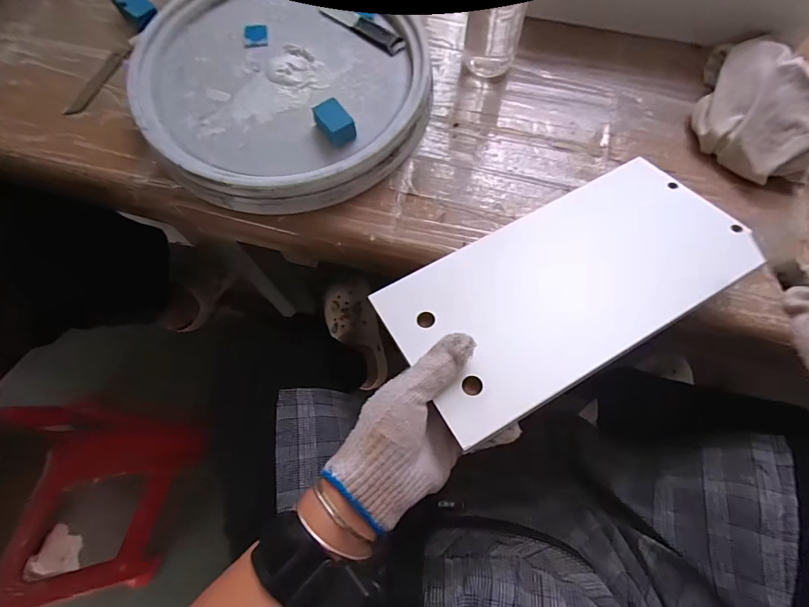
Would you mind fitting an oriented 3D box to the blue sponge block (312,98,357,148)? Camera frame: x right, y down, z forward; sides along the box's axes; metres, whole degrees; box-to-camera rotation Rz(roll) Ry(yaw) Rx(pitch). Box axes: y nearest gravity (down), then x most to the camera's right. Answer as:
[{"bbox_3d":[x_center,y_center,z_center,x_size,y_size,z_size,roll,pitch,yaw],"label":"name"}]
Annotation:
[{"bbox_3d":[-0.064,-0.165,0.376,0.028,0.023,0.040,-31,73,-9],"label":"blue sponge block"}]

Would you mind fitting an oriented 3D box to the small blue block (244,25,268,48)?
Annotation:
[{"bbox_3d":[-0.155,-0.281,0.426,0.023,0.004,0.027,-8,71,-1],"label":"small blue block"}]

